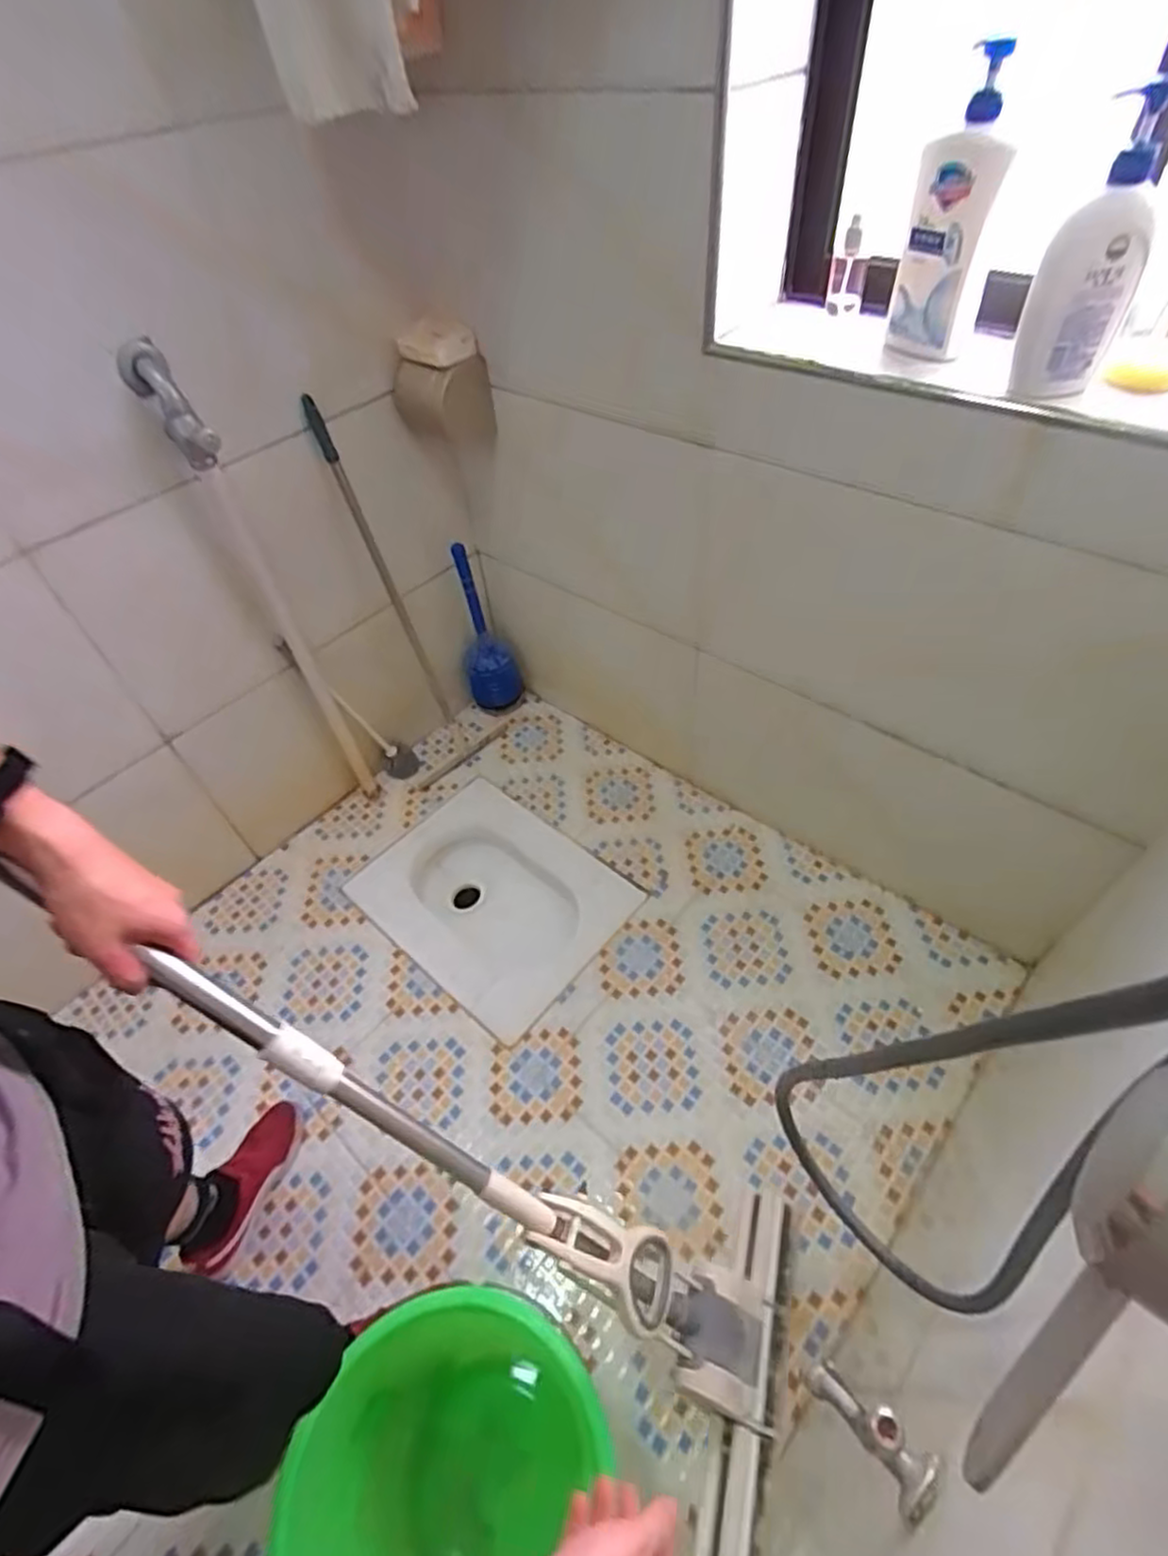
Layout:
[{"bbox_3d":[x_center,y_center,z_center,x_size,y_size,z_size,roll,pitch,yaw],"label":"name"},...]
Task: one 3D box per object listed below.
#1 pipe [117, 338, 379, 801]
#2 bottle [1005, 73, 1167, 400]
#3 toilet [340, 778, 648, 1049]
[{"bbox_3d":[-0.589,-0.288,1.361,0.074,0.980,0.159,-27,52,-17],"label":"pipe"},{"bbox_3d":[0.504,-0.509,0.685,0.087,0.245,0.058,25,56,24],"label":"bottle"},{"bbox_3d":[-0.200,0.295,1.569,0.552,0.137,0.421,31,59,27],"label":"toilet"}]

